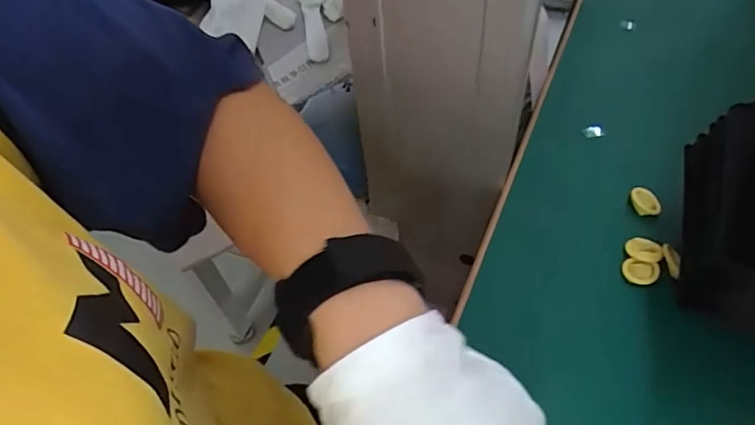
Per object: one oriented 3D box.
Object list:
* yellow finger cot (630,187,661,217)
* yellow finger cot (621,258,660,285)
[{"bbox_3d":[0.168,-0.007,0.323,0.015,0.010,0.018,-6,53,1],"label":"yellow finger cot"},{"bbox_3d":[0.151,0.035,0.295,0.019,0.007,0.014,16,56,17],"label":"yellow finger cot"}]

